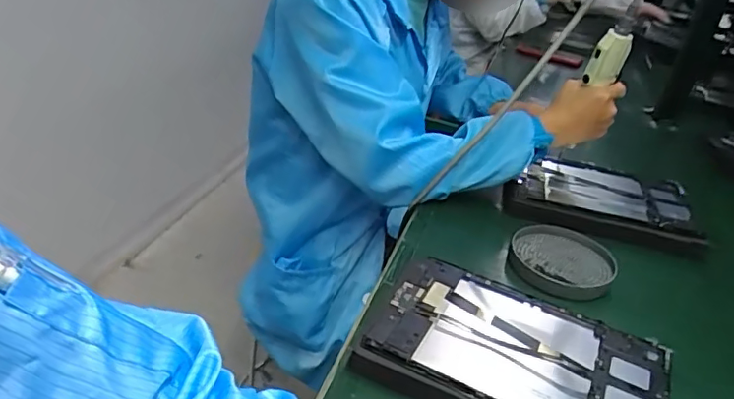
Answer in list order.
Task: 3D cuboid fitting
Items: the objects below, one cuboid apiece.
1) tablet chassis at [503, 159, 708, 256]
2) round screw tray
[{"bbox_3d":[0.316,-0.004,0.765,0.245,0.022,0.175,13,31,8],"label":"tablet chassis"},{"bbox_3d":[0.223,0.069,0.642,0.112,0.017,0.118,6,30,-3],"label":"round screw tray"}]

